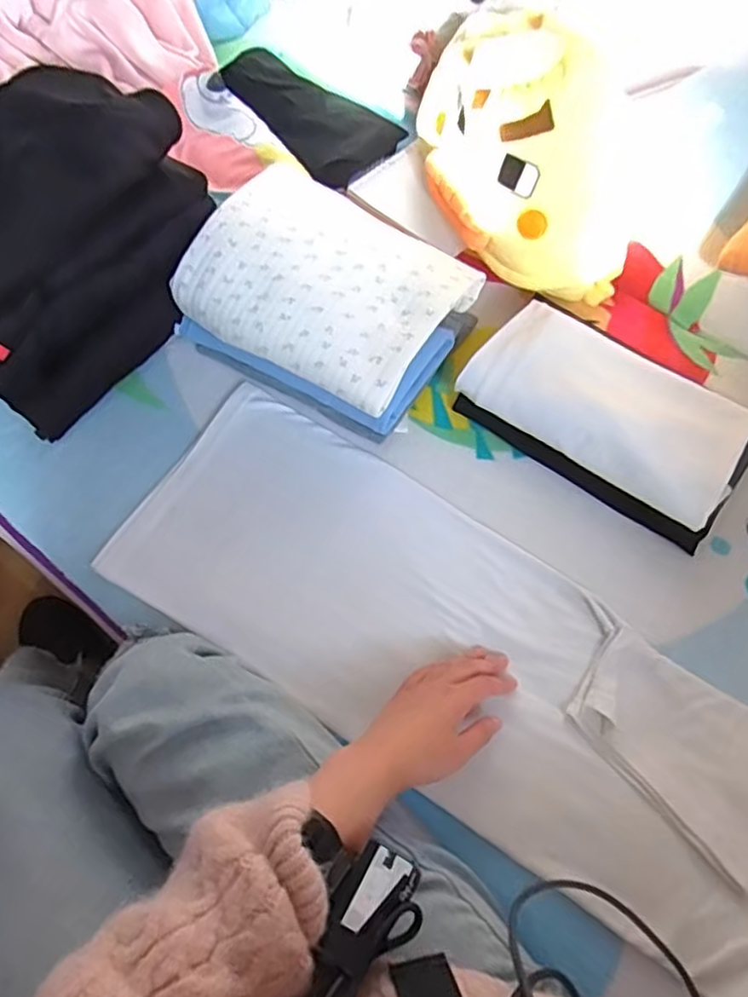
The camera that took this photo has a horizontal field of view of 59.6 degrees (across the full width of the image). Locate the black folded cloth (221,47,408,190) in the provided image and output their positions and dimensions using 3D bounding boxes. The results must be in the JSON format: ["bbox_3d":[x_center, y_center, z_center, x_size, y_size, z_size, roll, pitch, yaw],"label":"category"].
[{"bbox_3d":[-0.090,-0.524,0.882,0.230,0.055,0.152,35,65,15],"label":"black folded cloth"}]

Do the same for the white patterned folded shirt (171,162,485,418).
[{"bbox_3d":[-0.049,-0.224,0.655,0.254,0.051,0.213,30,64,13],"label":"white patterned folded shirt"}]

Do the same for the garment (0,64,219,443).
[{"bbox_3d":[-0.325,-0.238,0.649,0.202,0.225,0.296,31,64,13],"label":"garment"}]

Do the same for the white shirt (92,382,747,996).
[{"bbox_3d":[0.082,0.120,0.563,0.643,0.050,0.248,30,69,14],"label":"white shirt"}]

